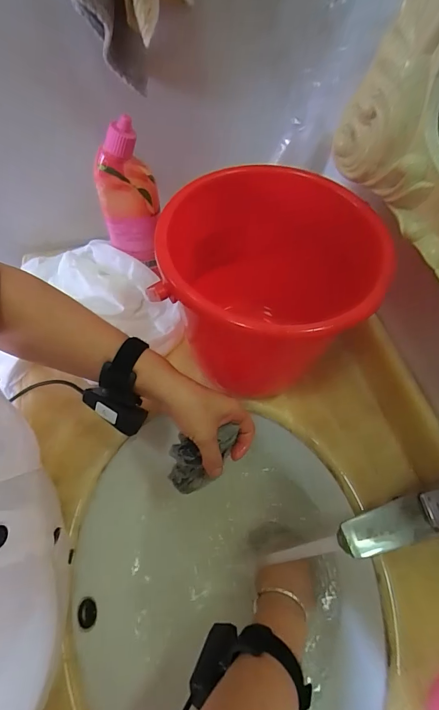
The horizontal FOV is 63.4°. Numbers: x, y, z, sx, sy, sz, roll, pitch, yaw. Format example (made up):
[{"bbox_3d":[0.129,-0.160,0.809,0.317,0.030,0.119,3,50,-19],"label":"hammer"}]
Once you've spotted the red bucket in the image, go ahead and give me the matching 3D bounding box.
[{"bbox_3d":[0.046,-0.067,0.430,0.216,0.213,0.214,1,61,-2],"label":"red bucket"}]

